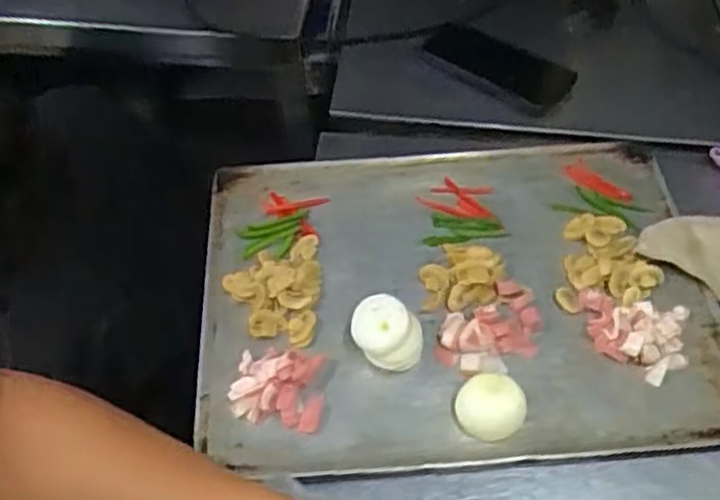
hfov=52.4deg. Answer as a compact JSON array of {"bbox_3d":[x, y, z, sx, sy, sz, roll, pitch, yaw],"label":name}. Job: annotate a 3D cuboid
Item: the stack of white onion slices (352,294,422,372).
[{"bbox_3d":[0.022,0.071,0.609,0.058,0.042,0.050,36,64,27],"label":"stack of white onion slices"}]

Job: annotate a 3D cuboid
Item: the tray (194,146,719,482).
[{"bbox_3d":[0.083,0.030,0.654,0.444,0.029,0.335,-3,53,-2],"label":"tray"}]

